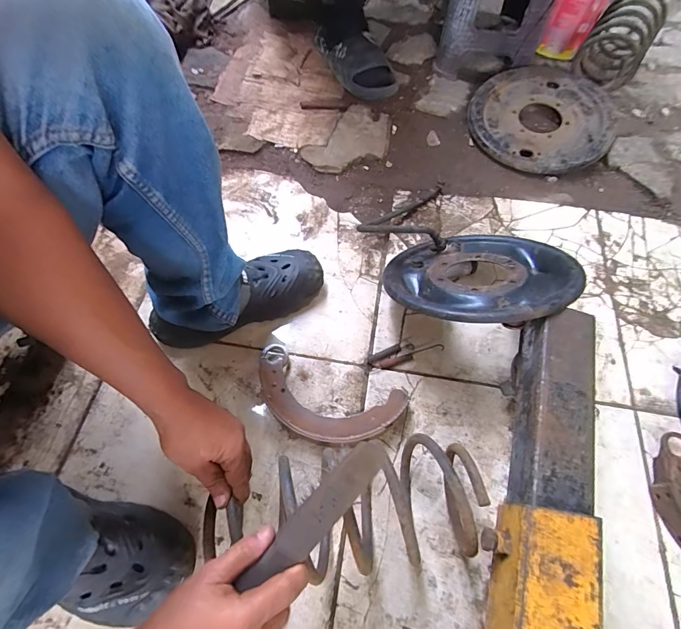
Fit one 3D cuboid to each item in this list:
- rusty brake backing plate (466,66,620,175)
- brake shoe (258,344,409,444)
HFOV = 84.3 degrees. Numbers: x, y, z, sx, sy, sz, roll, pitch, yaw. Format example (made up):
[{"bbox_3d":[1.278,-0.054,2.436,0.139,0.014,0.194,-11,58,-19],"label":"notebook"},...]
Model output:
[{"bbox_3d":[0.440,-0.433,0.831,0.295,0.060,0.291,-1,62,1],"label":"rusty brake backing plate"},{"bbox_3d":[-0.030,0.126,0.556,0.229,0.038,0.110,21,65,12],"label":"brake shoe"}]

